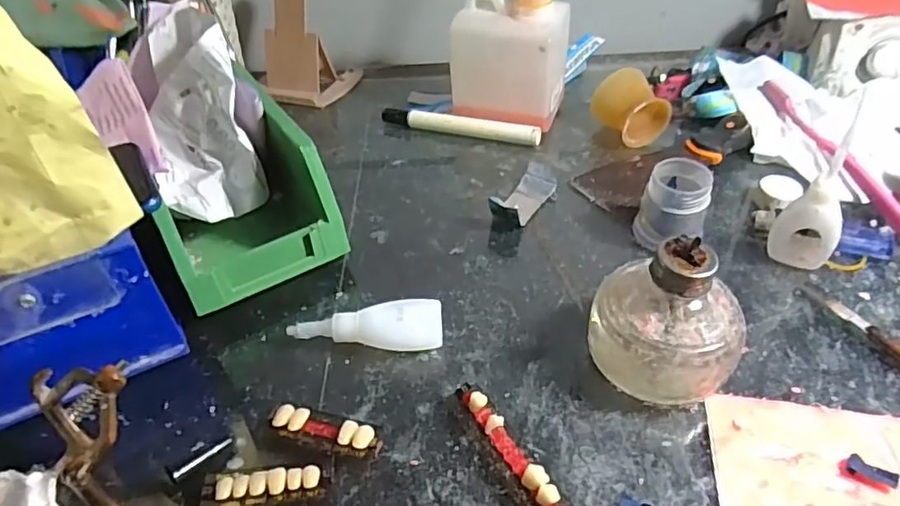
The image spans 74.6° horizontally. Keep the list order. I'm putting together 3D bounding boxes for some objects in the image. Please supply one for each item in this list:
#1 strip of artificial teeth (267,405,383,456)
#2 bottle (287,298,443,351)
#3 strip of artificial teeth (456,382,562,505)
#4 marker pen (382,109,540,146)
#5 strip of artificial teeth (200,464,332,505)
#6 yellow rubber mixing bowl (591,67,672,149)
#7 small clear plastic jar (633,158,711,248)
[{"bbox_3d":[-0.063,0.091,0.301,0.058,0.012,0.016,10,44,15],"label":"strip of artificial teeth"},{"bbox_3d":[-0.048,0.046,0.343,0.087,0.022,0.028,-6,42,-3],"label":"bottle"},{"bbox_3d":[0.029,0.096,0.290,0.011,0.011,0.082,-24,46,-21],"label":"strip of artificial teeth"},{"bbox_3d":[0.009,-0.112,0.521,0.142,0.017,0.015,12,44,17],"label":"marker pen"},{"bbox_3d":[-0.087,0.111,0.281,0.060,0.009,0.020,-8,42,-5],"label":"strip of artificial teeth"},{"bbox_3d":[0.151,-0.120,0.494,0.047,0.050,0.050,-22,45,-19],"label":"yellow rubber mixing bowl"},{"bbox_3d":[0.148,-0.029,0.392,0.042,0.052,0.042,-2,42,2],"label":"small clear plastic jar"}]

